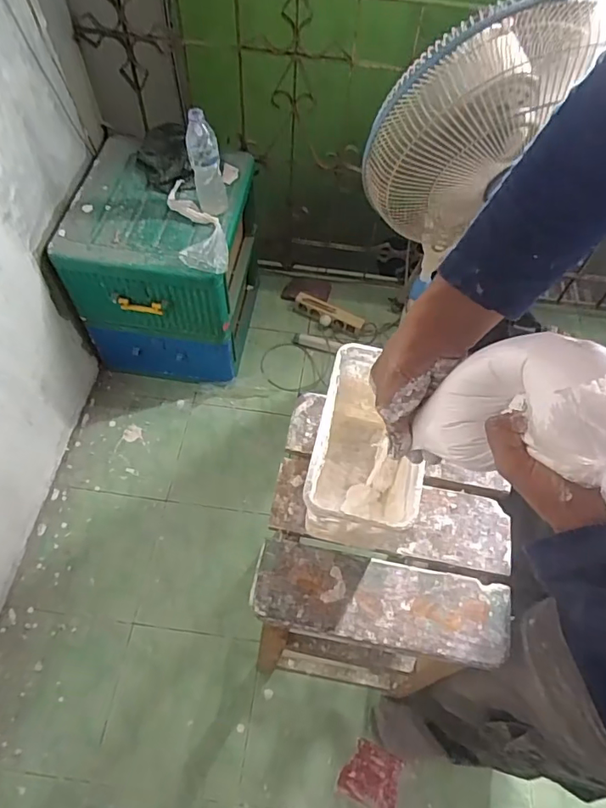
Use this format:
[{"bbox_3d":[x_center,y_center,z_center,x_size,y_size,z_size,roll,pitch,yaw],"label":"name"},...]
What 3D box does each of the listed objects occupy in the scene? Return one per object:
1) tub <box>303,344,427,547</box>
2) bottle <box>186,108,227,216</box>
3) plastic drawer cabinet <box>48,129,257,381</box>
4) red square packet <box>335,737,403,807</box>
[{"bbox_3d":[0.072,0.063,0.588,0.114,0.150,0.194,12,60,4],"label":"tub"},{"bbox_3d":[-0.212,-0.537,1.123,0.072,0.209,0.059,-7,61,-7],"label":"bottle"},{"bbox_3d":[-0.359,-0.377,1.411,0.393,0.489,0.454,7,60,1],"label":"plastic drawer cabinet"},{"bbox_3d":[0.146,0.781,1.075,0.121,0.013,0.108,24,62,11],"label":"red square packet"}]

